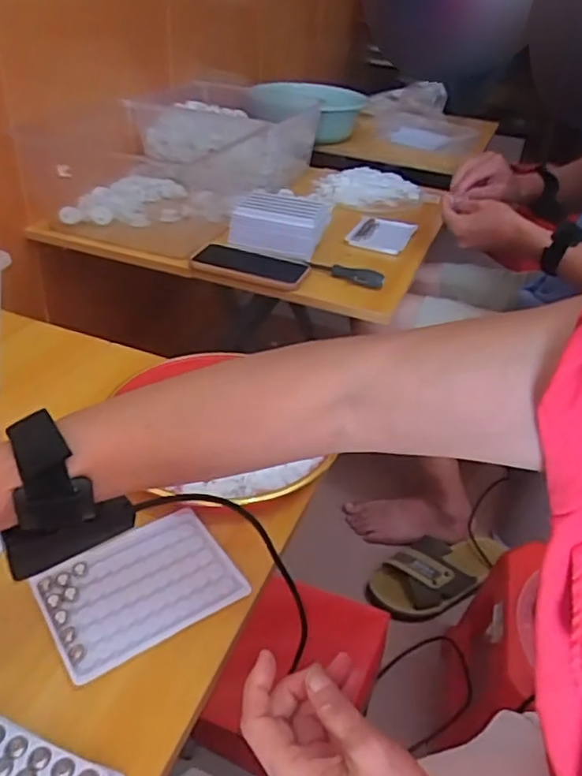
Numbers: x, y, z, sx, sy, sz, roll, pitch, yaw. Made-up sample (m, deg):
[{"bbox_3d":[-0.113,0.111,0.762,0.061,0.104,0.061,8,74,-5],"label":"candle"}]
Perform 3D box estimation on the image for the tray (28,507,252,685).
[{"bbox_3d":[-0.109,0.142,0.443,0.129,0.007,0.100,-20,43,-31],"label":"tray"}]

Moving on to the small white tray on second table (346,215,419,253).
[{"bbox_3d":[0.157,-0.267,1.059,0.098,0.012,0.145,16,37,14],"label":"small white tray on second table"}]

